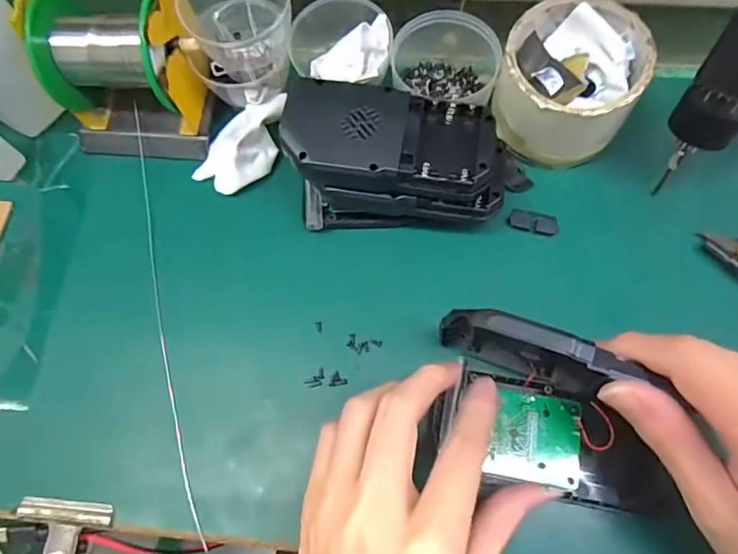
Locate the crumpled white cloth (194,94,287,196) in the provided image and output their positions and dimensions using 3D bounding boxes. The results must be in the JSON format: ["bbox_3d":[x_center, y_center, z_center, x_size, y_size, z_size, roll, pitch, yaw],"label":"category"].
[{"bbox_3d":[-0.082,-0.089,0.327,0.045,0.025,0.067,27,73,12],"label":"crumpled white cloth"}]

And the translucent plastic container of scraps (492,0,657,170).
[{"bbox_3d":[0.118,-0.113,0.306,0.077,0.065,0.085,31,74,14],"label":"translucent plastic container of scraps"}]

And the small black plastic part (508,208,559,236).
[{"bbox_3d":[0.102,-0.035,0.313,0.029,0.004,0.014,13,70,8],"label":"small black plastic part"}]

